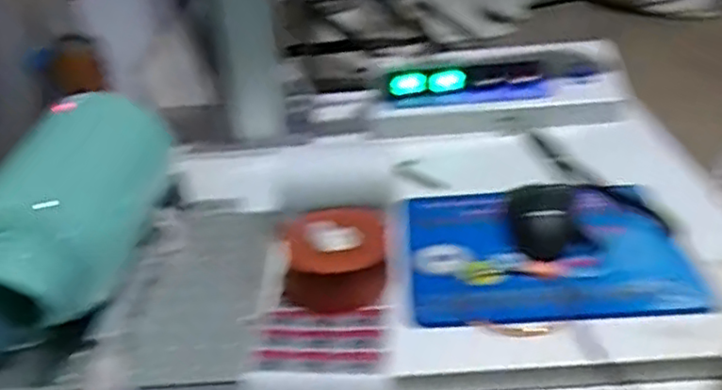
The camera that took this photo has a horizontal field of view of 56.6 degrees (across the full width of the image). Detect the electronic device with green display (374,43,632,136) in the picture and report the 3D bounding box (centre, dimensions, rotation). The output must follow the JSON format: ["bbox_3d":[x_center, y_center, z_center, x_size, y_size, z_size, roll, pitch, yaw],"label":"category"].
[{"bbox_3d":[0.176,-0.152,0.893,0.294,0.035,0.056,-4,30,4],"label":"electronic device with green display"}]

